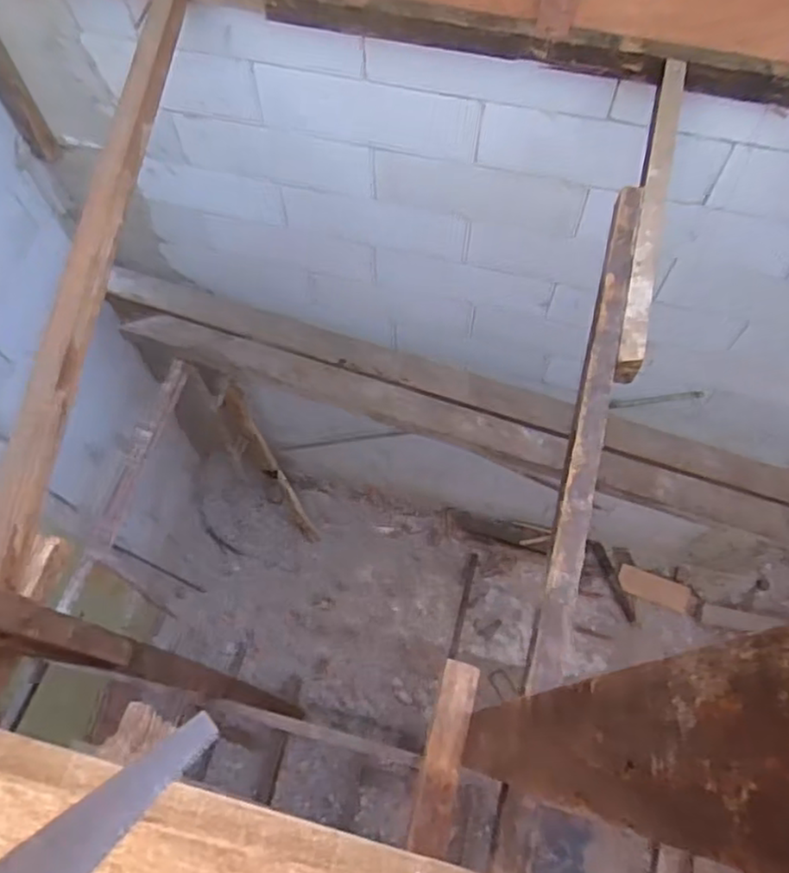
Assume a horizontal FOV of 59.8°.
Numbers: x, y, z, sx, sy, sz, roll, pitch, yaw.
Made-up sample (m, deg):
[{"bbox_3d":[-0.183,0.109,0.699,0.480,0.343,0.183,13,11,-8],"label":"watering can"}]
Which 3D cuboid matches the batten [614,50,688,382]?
[{"bbox_3d":[0.474,-0.437,1.247,0.052,0.039,0.768,14,65,7],"label":"batten"}]

